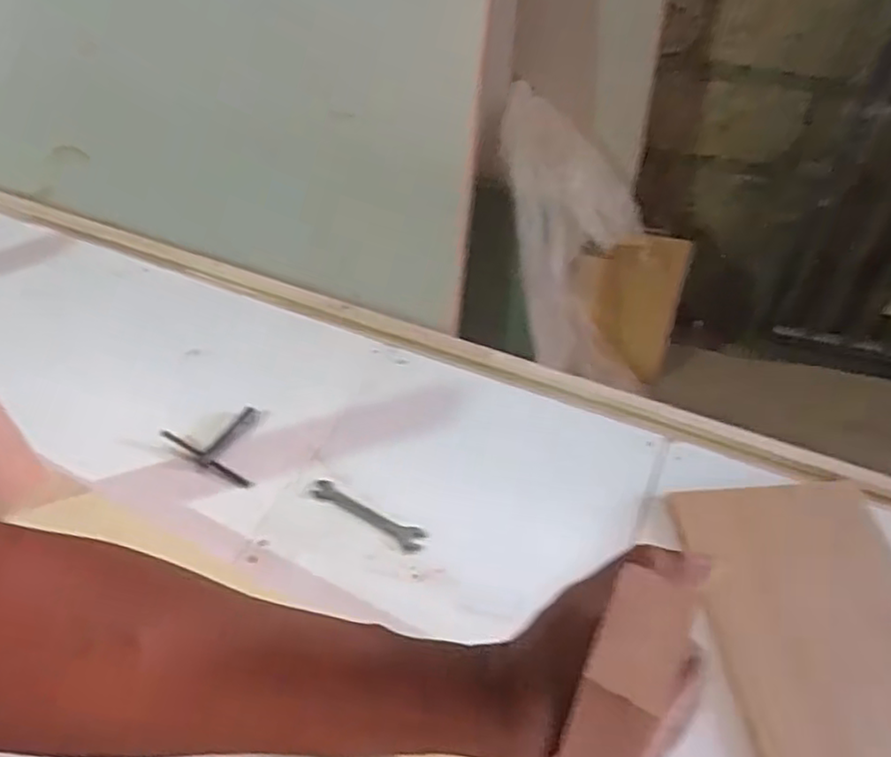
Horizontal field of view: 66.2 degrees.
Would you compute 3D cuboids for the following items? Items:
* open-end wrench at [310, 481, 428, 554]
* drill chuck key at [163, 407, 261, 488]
[{"bbox_3d":[-0.069,0.121,0.604,0.115,0.004,0.021,23,51,20],"label":"open-end wrench"},{"bbox_3d":[-0.209,0.057,0.660,0.107,0.008,0.073,25,51,21],"label":"drill chuck key"}]

